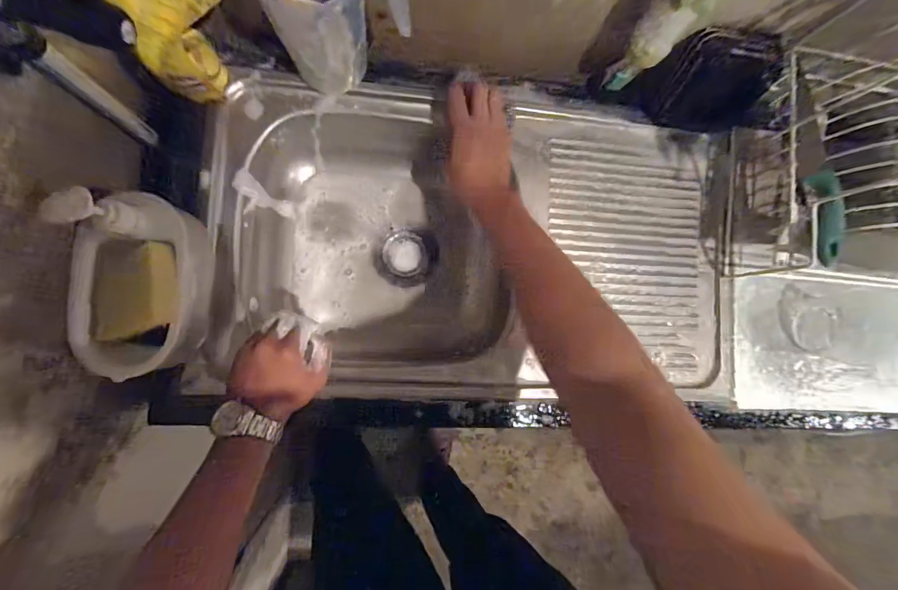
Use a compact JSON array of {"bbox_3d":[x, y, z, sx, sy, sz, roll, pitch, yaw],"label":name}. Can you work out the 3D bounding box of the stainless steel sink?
[{"bbox_3d":[0.054,-0.065,0.565,0.725,0.145,0.410,4,86,-2],"label":"stainless steel sink"}]

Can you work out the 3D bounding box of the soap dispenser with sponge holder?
[{"bbox_3d":[-0.336,-0.009,0.410,0.117,0.149,0.191,0,86,-7],"label":"soap dispenser with sponge holder"}]

